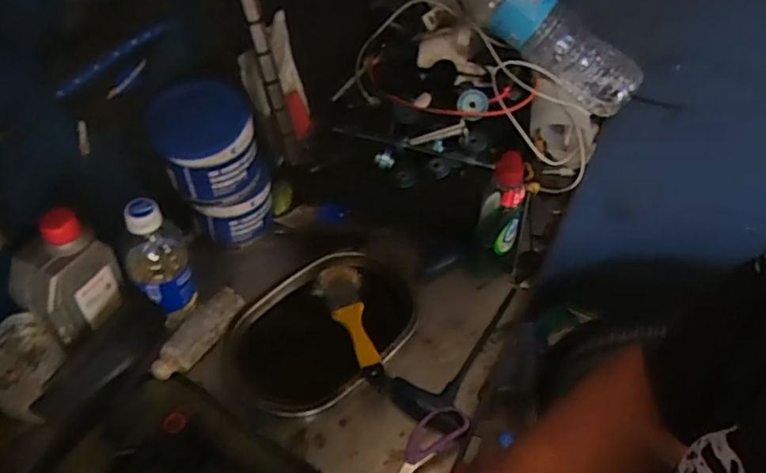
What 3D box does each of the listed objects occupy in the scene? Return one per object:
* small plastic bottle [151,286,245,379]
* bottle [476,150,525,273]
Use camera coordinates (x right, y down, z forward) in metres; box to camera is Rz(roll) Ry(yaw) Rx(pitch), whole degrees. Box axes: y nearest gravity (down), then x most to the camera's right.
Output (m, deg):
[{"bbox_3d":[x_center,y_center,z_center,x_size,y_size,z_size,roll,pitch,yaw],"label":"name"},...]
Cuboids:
[{"bbox_3d":[-0.192,0.103,0.639,0.031,0.034,0.115,25,53,19],"label":"small plastic bottle"},{"bbox_3d":[0.135,-0.021,0.685,0.049,0.165,0.049,18,51,13],"label":"bottle"}]

